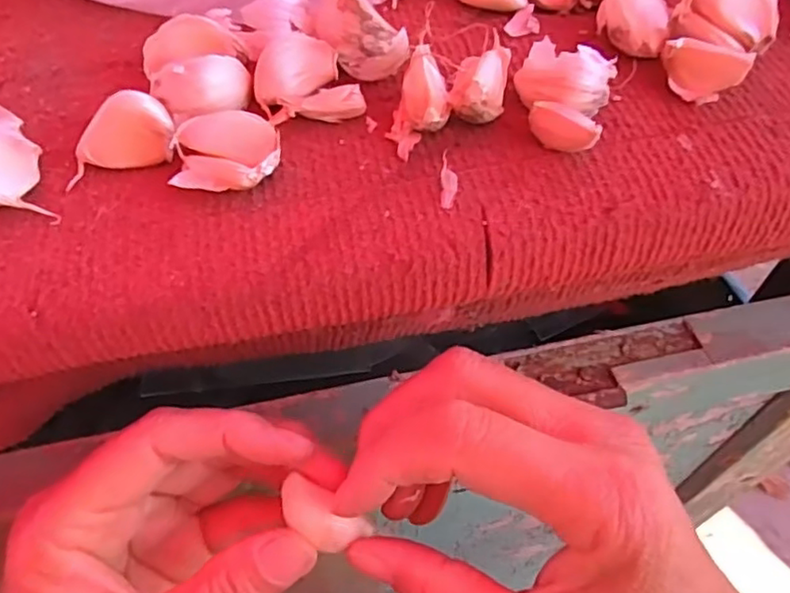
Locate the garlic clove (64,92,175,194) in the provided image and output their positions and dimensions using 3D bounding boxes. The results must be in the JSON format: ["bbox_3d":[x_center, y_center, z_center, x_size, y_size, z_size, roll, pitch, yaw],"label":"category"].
[{"bbox_3d":[-0.090,-0.051,0.201,0.035,0.018,0.016,-16,53,-11],"label":"garlic clove"}]

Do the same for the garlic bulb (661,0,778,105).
[{"bbox_3d":[0.113,-0.092,0.220,0.032,0.025,0.046,30,58,23],"label":"garlic bulb"}]

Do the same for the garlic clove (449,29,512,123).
[{"bbox_3d":[0.029,-0.073,0.211,0.017,0.022,0.035,8,52,8],"label":"garlic clove"}]

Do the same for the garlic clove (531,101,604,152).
[{"bbox_3d":[0.054,-0.053,0.203,0.023,0.013,0.008,29,58,22],"label":"garlic clove"}]

